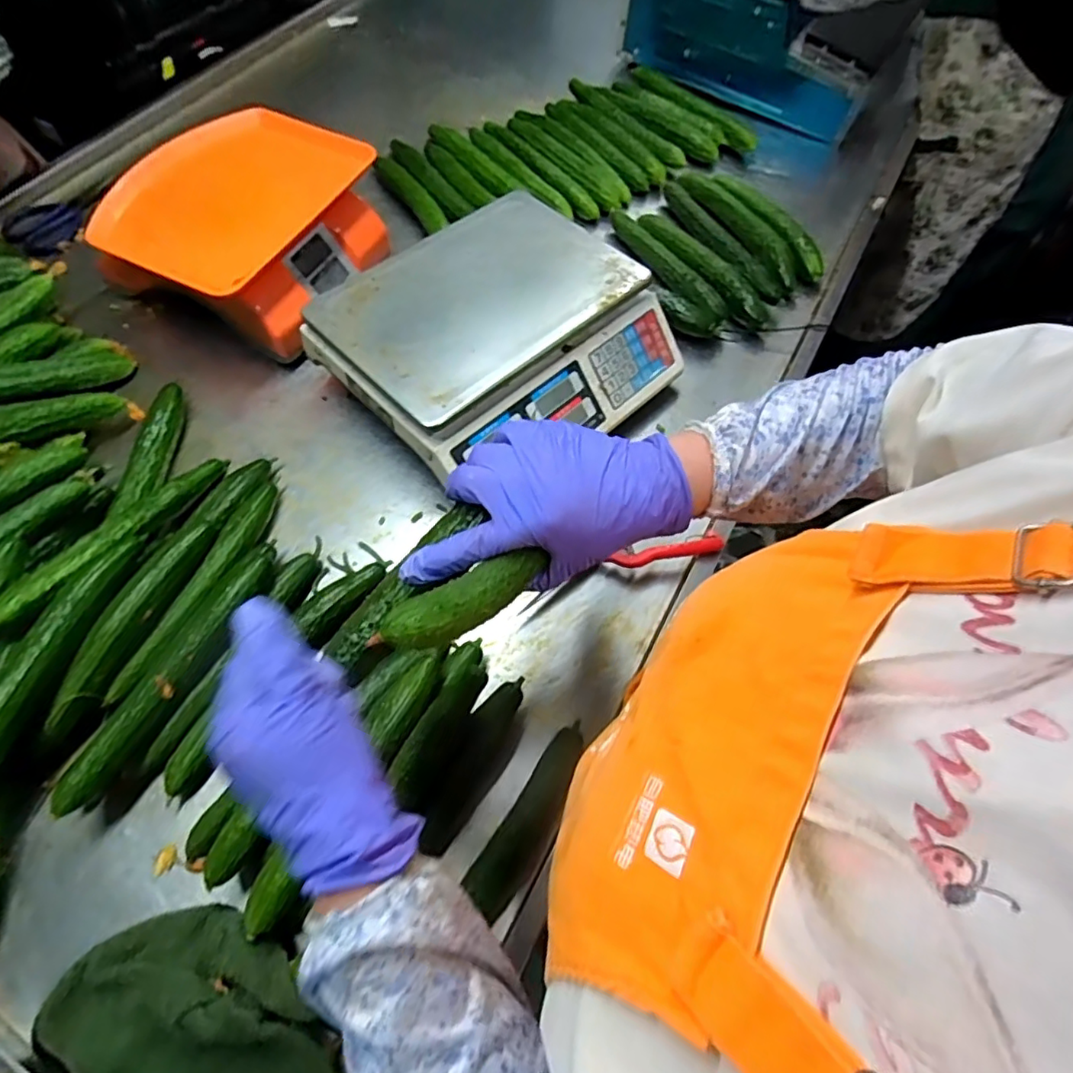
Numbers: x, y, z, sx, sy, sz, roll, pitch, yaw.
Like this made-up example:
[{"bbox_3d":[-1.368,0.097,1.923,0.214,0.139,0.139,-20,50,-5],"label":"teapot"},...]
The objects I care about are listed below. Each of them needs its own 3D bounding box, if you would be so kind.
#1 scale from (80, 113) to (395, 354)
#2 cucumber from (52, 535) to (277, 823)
[{"bbox_3d":[-0.347,-0.382,0.717,0.232,0.119,0.298,27,65,11],"label":"scale"},{"bbox_3d":[-0.315,0.111,0.507,0.053,0.042,0.262,21,64,9],"label":"cucumber"}]

